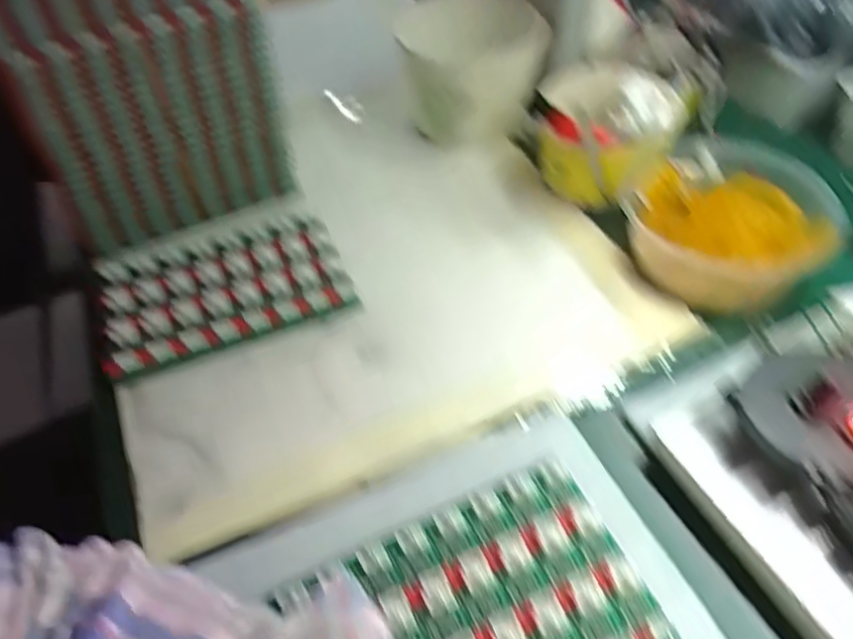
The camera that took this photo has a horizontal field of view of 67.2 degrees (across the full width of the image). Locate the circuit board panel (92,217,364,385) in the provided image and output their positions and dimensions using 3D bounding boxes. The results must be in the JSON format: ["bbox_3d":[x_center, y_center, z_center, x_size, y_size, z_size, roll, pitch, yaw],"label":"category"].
[{"bbox_3d":[-0.148,-0.023,0.476,0.172,0.026,0.114,-18,50,-10],"label":"circuit board panel"}]

